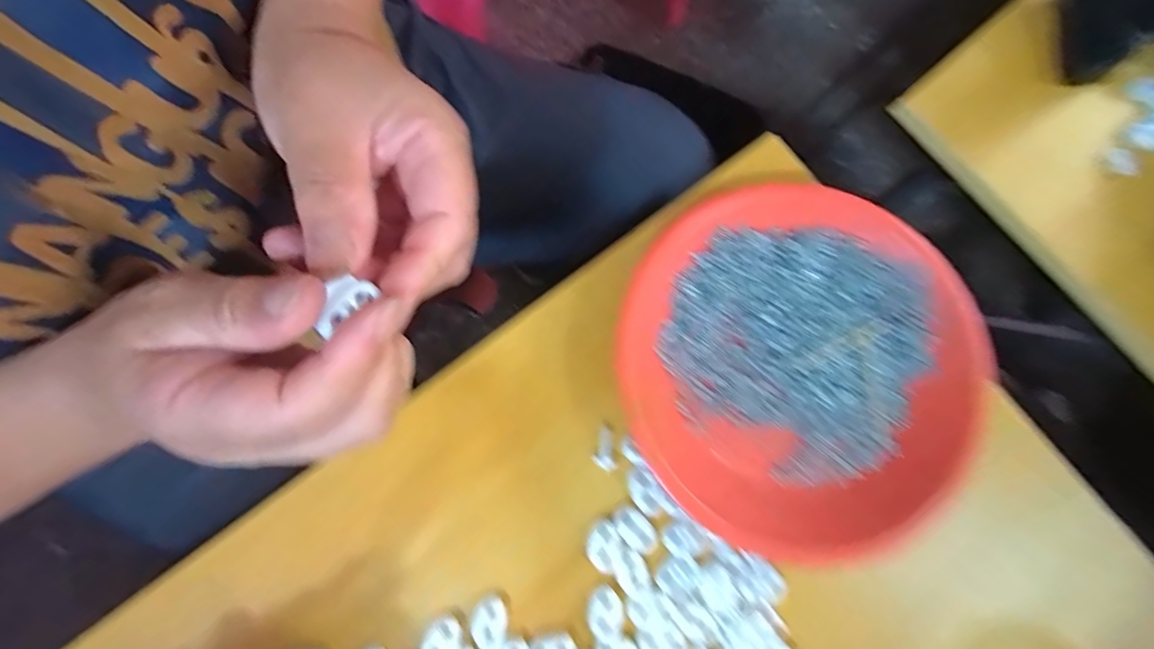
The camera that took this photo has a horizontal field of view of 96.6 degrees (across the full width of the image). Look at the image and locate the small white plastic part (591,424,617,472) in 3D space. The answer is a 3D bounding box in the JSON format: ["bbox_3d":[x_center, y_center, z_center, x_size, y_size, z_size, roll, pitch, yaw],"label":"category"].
[{"bbox_3d":[0.014,0.066,0.273,0.012,0.006,0.023,-7,78,-3],"label":"small white plastic part"}]

